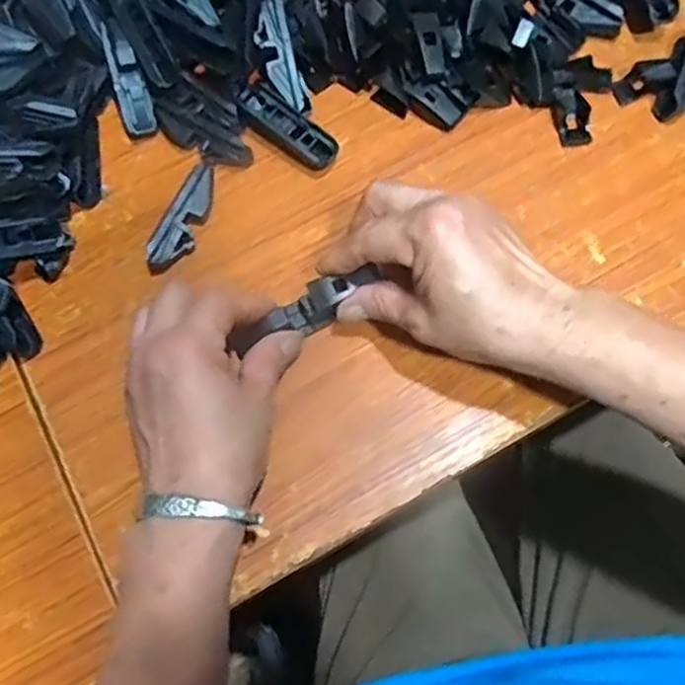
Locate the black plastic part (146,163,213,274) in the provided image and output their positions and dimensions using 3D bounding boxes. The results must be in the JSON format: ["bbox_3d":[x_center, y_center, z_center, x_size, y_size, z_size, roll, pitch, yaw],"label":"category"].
[{"bbox_3d":[-0.097,-0.076,0.417,0.020,0.017,0.072,23,73,10],"label":"black plastic part"}]

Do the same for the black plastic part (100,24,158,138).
[{"bbox_3d":[-0.141,-0.171,0.437,0.023,0.015,0.070,-17,102,-3],"label":"black plastic part"}]

